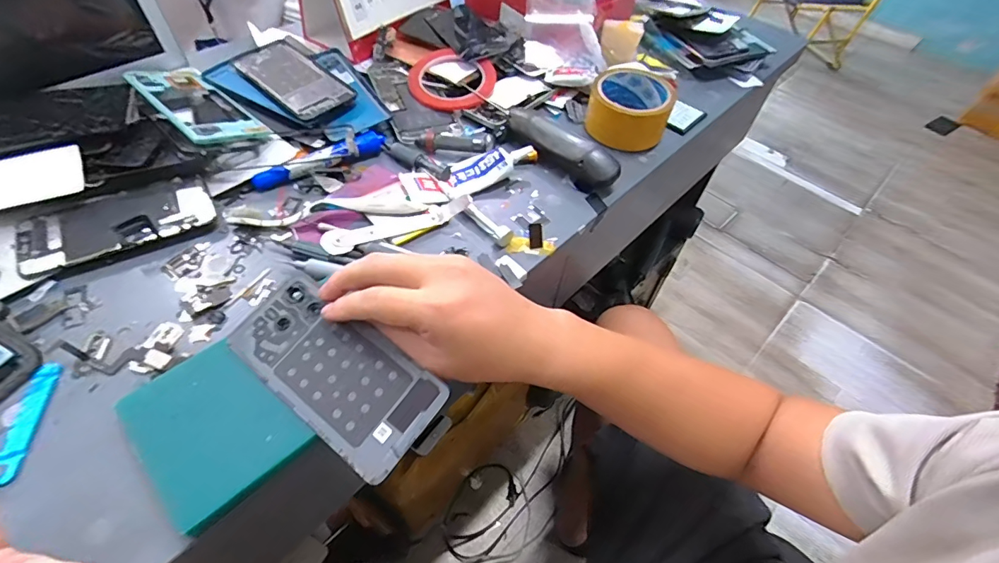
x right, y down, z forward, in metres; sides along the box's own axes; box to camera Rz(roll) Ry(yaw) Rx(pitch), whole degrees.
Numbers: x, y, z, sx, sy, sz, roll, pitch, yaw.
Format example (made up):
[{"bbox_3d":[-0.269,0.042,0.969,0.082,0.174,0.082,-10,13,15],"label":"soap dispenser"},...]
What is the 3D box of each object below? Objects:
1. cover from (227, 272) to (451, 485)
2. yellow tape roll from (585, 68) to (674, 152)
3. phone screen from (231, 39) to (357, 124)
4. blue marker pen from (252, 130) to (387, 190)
[{"bbox_3d":[-0.115,0.059,0.317,0.156,0.004,0.072,34,72,19],"label":"cover"},{"bbox_3d":[0.150,-0.204,0.538,0.088,0.055,0.088,12,52,5],"label":"yellow tape roll"},{"bbox_3d":[-0.241,-0.236,0.529,0.166,0.014,0.073,37,58,22],"label":"phone screen"},{"bbox_3d":[-0.178,-0.123,0.464,0.135,0.021,0.023,-30,60,-25],"label":"blue marker pen"}]

